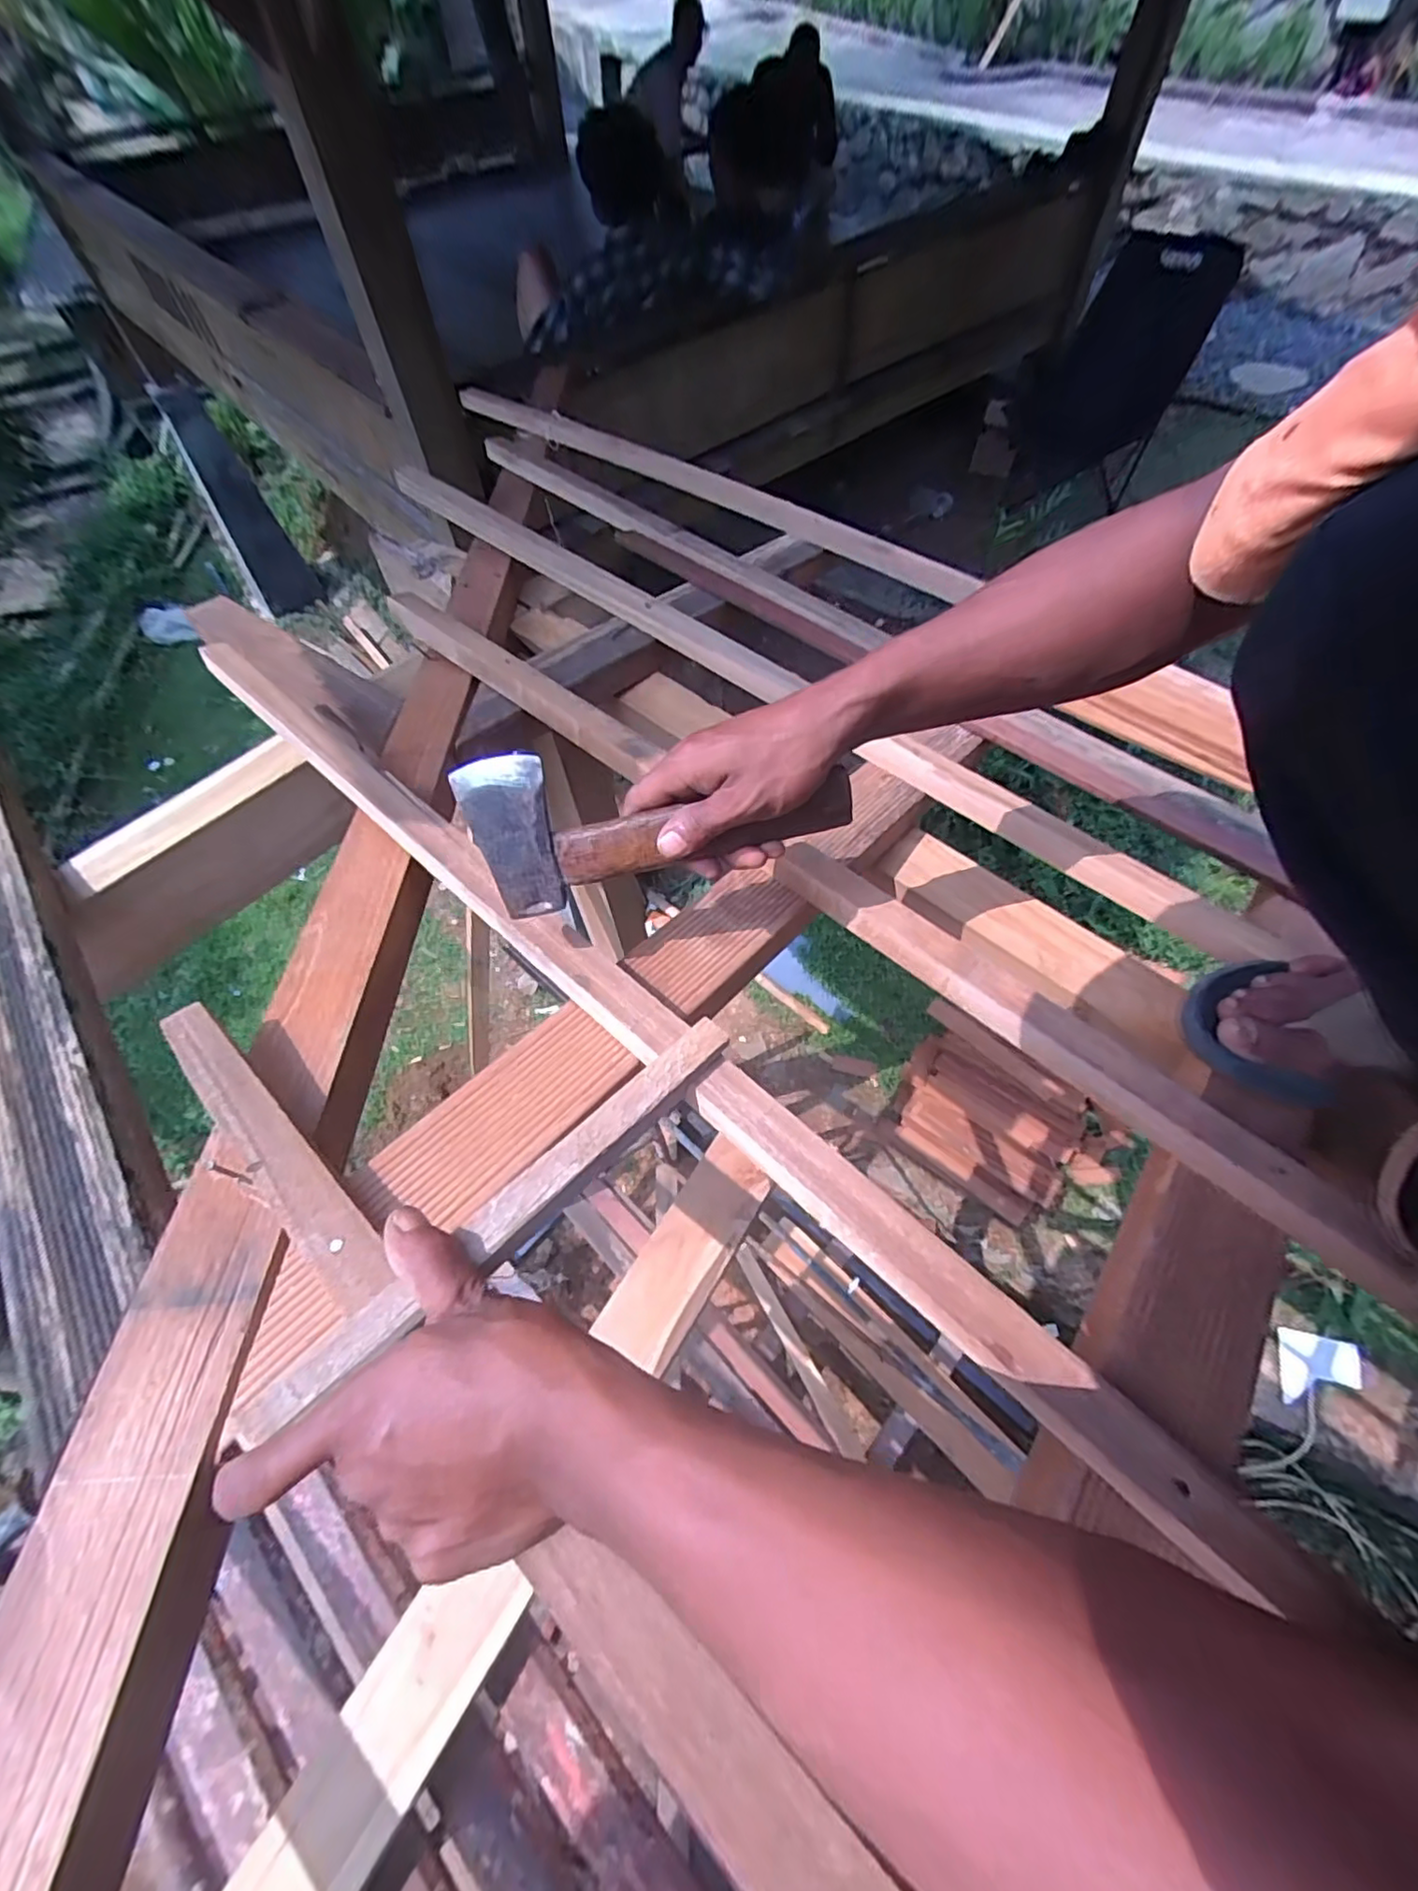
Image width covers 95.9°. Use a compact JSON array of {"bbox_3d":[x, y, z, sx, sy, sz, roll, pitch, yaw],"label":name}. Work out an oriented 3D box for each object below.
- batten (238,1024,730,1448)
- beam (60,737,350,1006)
[{"bbox_3d":[-0.091,0.129,0.335,0.031,0.011,0.275,40,57,21],"label":"batten"},{"bbox_3d":[-0.603,-0.106,0.756,0.051,0.148,0.330,40,69,21],"label":"beam"}]

